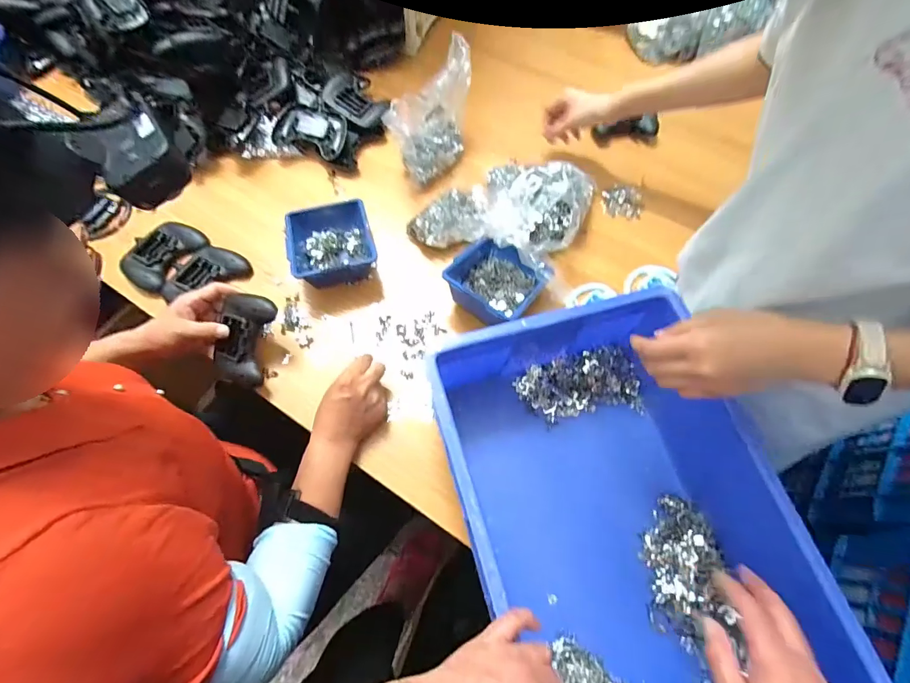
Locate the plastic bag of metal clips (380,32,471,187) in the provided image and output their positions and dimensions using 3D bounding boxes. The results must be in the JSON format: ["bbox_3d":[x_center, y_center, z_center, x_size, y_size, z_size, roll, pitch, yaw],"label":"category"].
[{"bbox_3d":[-0.024,-0.367,0.708,0.070,0.150,0.186,31,69,10],"label":"plastic bag of metal clips"}]

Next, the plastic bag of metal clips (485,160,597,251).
[{"bbox_3d":[0.130,-0.212,0.680,0.162,0.075,0.178,18,67,5],"label":"plastic bag of metal clips"}]

